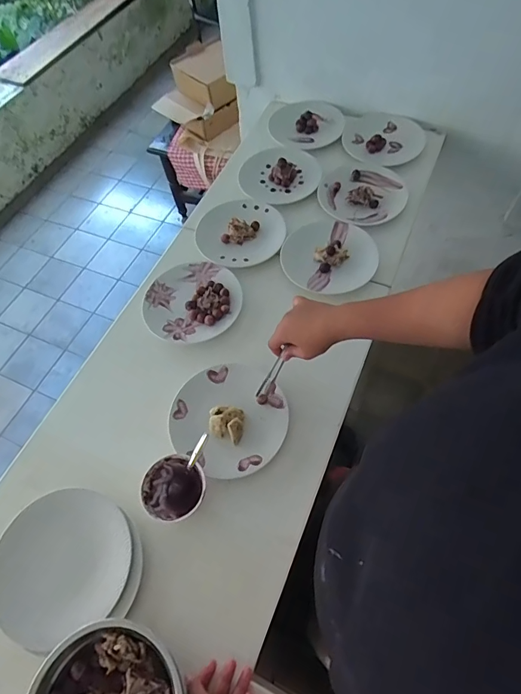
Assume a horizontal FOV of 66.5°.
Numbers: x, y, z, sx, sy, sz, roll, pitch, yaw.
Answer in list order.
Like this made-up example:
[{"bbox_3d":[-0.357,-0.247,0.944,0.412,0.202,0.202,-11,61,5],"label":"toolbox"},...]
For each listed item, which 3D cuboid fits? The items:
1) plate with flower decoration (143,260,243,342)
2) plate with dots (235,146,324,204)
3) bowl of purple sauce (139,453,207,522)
[{"bbox_3d":[-0.141,-0.097,0.839,0.204,0.022,0.201,-2,61,3],"label":"plate with flower decoration"},{"bbox_3d":[0.054,-0.451,1.033,0.195,0.036,0.213,-2,61,3],"label":"plate with dots"},{"bbox_3d":[-0.134,0.221,0.625,0.097,0.046,0.088,-28,62,-11],"label":"bowl of purple sauce"}]

